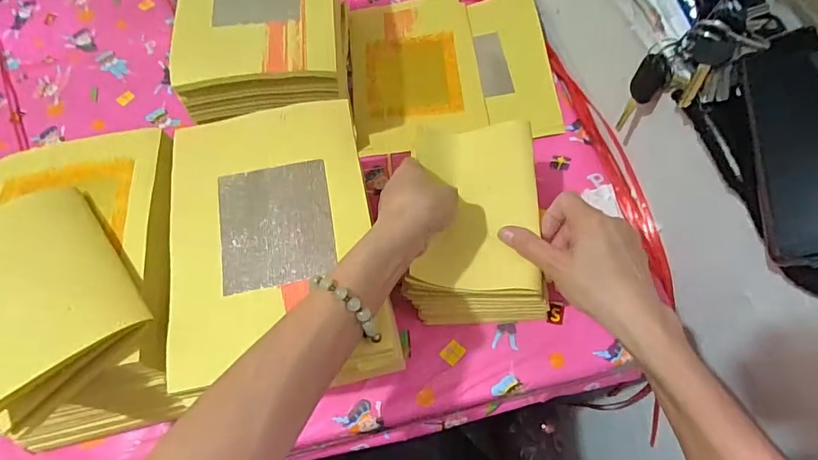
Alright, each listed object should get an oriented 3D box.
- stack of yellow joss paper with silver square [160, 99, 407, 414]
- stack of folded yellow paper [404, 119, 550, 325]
[{"bbox_3d":[-0.112,0.020,0.415,0.158,0.128,0.220,-11,64,-5],"label":"stack of yellow joss paper with silver square"},{"bbox_3d":[0.061,-0.006,0.431,0.114,0.076,0.172,-2,64,0],"label":"stack of folded yellow paper"}]

